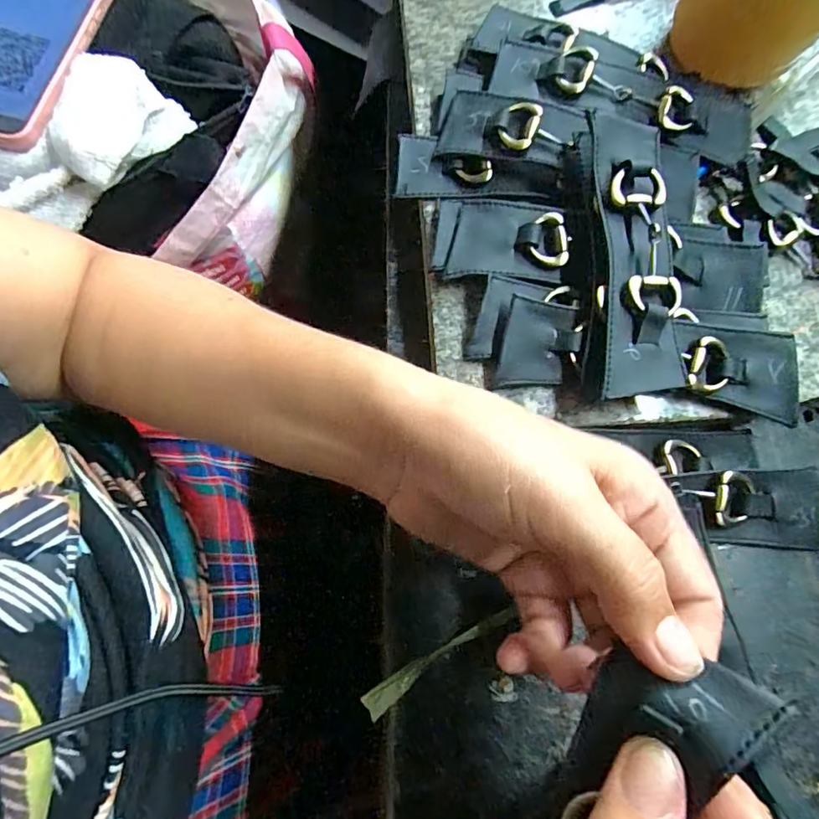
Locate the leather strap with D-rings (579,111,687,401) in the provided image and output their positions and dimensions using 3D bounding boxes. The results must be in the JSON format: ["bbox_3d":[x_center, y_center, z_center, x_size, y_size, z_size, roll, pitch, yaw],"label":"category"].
[{"bbox_3d":[0.099,-0.069,0.224,0.036,0.024,0.130,4,74,-1],"label":"leather strap with D-rings"}]

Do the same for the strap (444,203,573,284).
[{"bbox_3d":[0.048,-0.080,0.237,0.054,0.008,0.041,11,74,1],"label":"strap"}]

